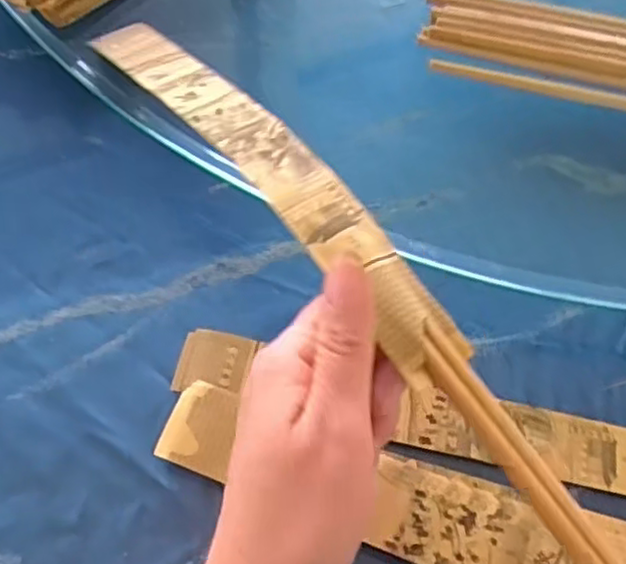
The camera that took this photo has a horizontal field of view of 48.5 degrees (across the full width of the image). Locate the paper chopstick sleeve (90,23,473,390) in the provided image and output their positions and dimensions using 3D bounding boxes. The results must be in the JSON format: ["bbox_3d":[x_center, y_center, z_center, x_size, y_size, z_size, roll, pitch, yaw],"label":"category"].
[{"bbox_3d":[-0.028,-0.057,0.295,0.029,0.020,0.249,-33,58,-16],"label":"paper chopstick sleeve"}]

